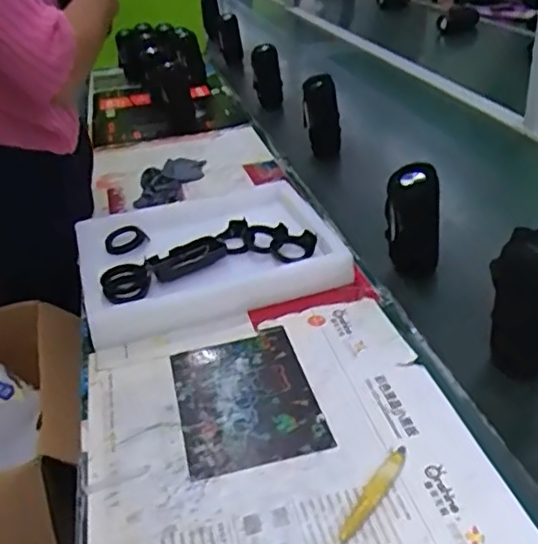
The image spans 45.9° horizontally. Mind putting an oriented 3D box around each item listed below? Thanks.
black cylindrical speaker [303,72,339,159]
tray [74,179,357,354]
[{"bbox_3d":[0.107,-0.305,1.276,0.073,0.161,0.066,-4,32,5],"label":"black cylindrical speaker"},{"bbox_3d":[-0.093,-0.038,0.941,0.364,0.043,0.305,-14,31,-15],"label":"tray"}]

